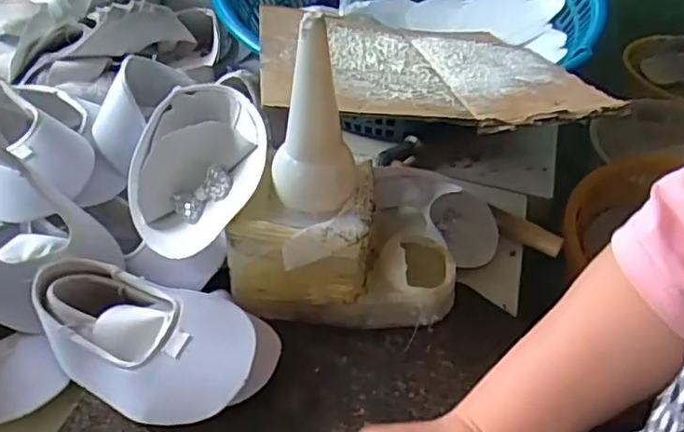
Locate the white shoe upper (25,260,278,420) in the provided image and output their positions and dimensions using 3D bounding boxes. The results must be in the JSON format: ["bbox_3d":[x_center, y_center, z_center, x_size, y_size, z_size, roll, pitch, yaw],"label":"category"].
[{"bbox_3d":[-0.154,0.103,0.511,0.197,0.066,0.116,9,44,3],"label":"white shoe upper"}]

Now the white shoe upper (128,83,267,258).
[{"bbox_3d":[-0.130,-0.045,0.550,0.118,0.075,0.153,-7,44,-11],"label":"white shoe upper"}]

